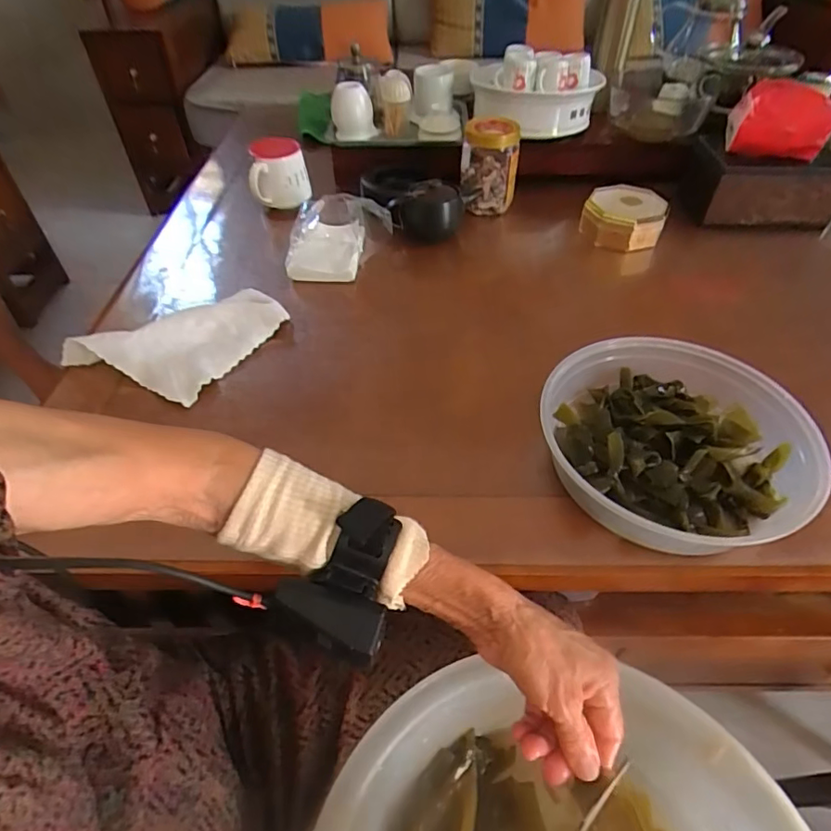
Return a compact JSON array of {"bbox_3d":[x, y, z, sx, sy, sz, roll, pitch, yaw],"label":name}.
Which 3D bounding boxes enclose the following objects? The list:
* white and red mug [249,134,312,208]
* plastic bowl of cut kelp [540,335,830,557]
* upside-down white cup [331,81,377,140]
[{"bbox_3d":[-0.222,-0.393,0.849,0.092,0.082,0.090,-10,48,-9],"label":"white and red mug"},{"bbox_3d":[0.242,0.026,0.503,0.236,0.073,0.241,0,47,0],"label":"plastic bowl of cut kelp"},{"bbox_3d":[-0.109,-0.524,0.905,0.070,0.075,0.061,-7,48,-6],"label":"upside-down white cup"}]

